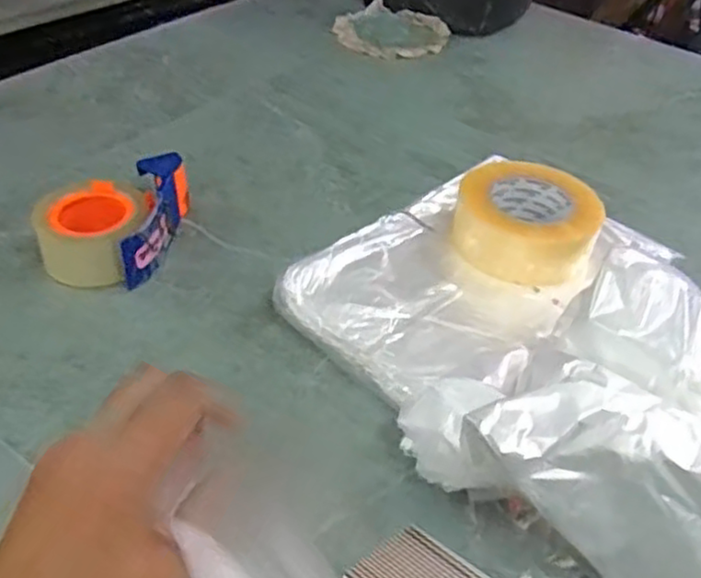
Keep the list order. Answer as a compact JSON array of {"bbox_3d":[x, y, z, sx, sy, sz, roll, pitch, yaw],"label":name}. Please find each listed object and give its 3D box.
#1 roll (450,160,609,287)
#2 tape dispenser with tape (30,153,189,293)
[{"bbox_3d":[0.164,-0.065,0.674,0.128,0.057,0.100,21,43,16],"label":"roll"},{"bbox_3d":[-0.222,-0.066,0.673,0.106,0.060,0.136,8,41,2],"label":"tape dispenser with tape"}]

